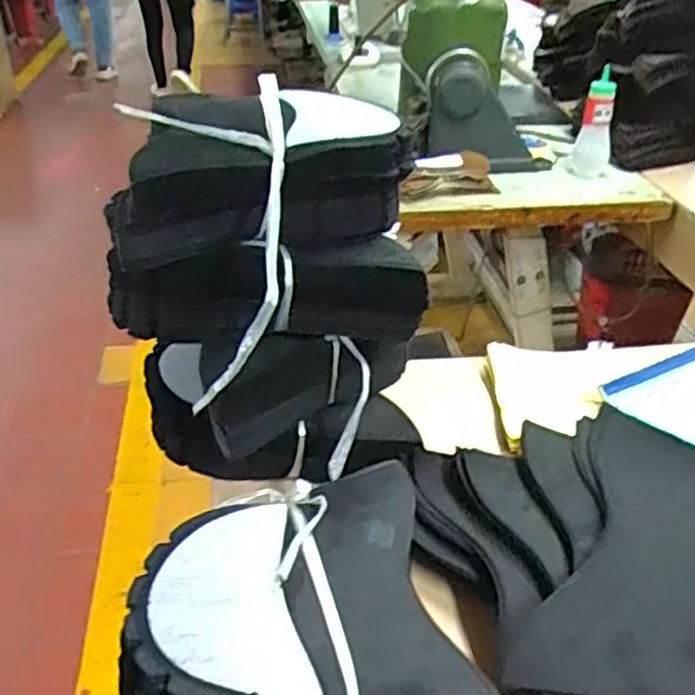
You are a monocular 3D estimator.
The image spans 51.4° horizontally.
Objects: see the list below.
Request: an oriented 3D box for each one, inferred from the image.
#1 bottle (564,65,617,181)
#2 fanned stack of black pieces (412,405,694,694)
[{"bbox_3d":[0.471,-0.410,1.389,0.077,0.210,0.058,12,35,15],"label":"bottle"},{"bbox_3d":[0.218,0.150,0.521,0.294,0.077,0.274,-6,35,-11],"label":"fanned stack of black pieces"}]

